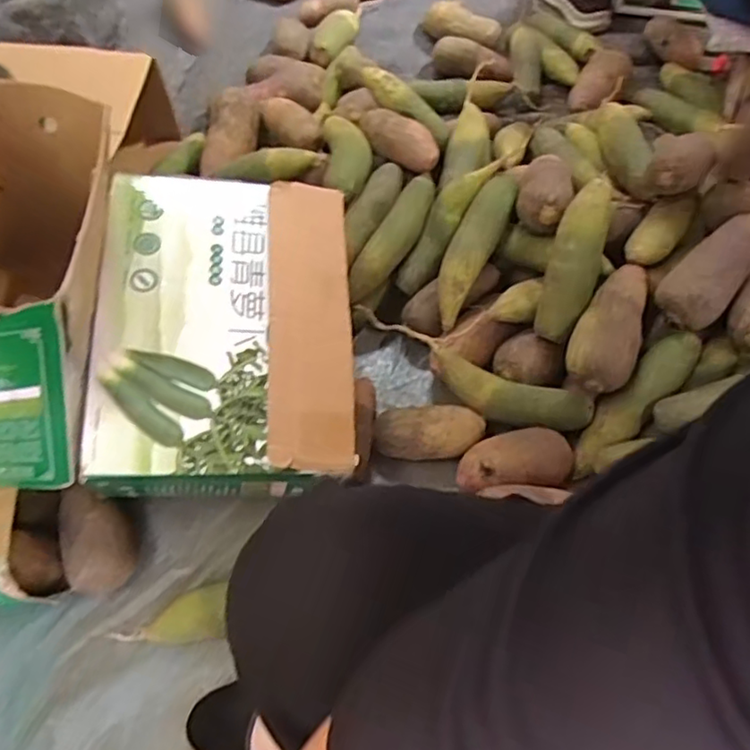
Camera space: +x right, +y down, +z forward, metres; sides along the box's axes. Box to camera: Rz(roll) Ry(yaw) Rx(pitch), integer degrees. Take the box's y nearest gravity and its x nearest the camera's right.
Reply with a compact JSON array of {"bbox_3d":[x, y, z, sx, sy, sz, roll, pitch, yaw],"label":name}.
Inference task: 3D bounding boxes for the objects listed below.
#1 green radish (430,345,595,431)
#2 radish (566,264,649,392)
[{"bbox_3d":[0.162,0.023,0.757,0.204,0.047,0.061,17,60,11],"label":"green radish"},{"bbox_3d":[0.280,-0.055,0.730,0.075,0.057,0.158,23,73,15],"label":"radish"}]

